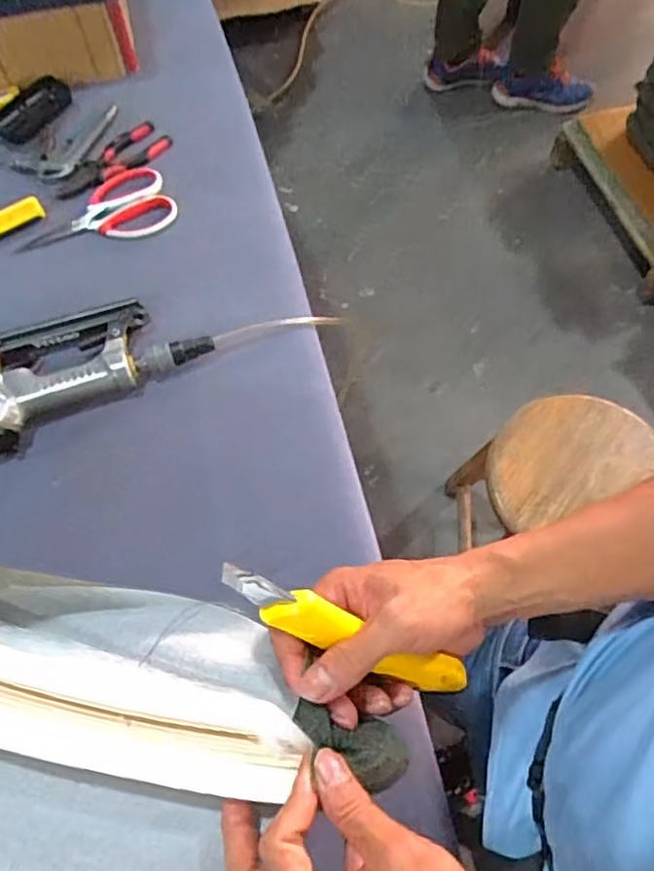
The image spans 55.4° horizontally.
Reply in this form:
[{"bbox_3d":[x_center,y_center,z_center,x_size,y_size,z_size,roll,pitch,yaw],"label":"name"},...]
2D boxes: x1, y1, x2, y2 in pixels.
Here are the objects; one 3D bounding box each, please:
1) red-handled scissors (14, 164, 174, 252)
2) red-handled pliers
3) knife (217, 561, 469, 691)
[{"bbox_3d":[-0.272,-0.258,0.739,0.183,0.009,0.092,-30,68,-11],"label":"red-handled scissors"},{"bbox_3d":[-0.269,-0.345,0.779,0.154,0.017,0.062,-42,71,-16],"label":"red-handled pliers"},{"bbox_3d":[0.011,0.110,0.349,0.159,0.018,0.021,30,66,-18],"label":"knife"}]

